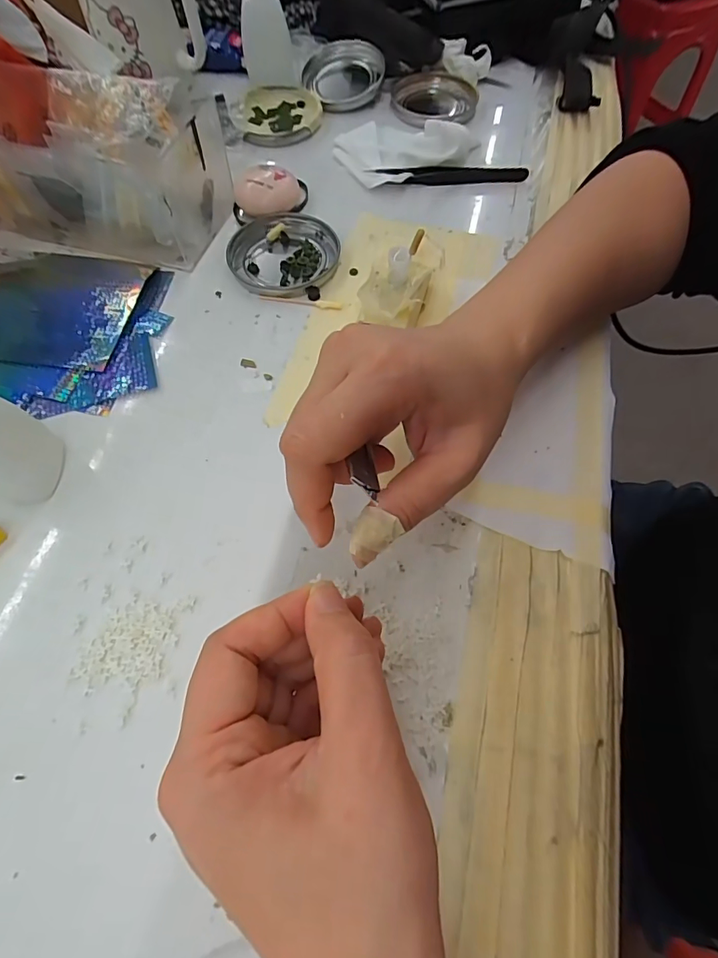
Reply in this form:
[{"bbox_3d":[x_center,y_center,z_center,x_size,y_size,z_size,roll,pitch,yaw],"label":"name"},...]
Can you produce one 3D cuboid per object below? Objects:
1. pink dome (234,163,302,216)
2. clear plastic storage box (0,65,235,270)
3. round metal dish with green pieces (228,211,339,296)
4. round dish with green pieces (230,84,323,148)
[{"bbox_3d":[-0.071,-0.219,0.344,0.047,0.024,0.037,7,64,3],"label":"pink dome"},{"bbox_3d":[-0.195,-0.222,0.321,0.181,0.070,0.098,16,65,7],"label":"clear plastic storage box"},{"bbox_3d":[-0.054,-0.163,0.327,0.078,0.009,0.076,0,64,0],"label":"round metal dish with green pieces"},{"bbox_3d":[-0.075,-0.331,0.406,0.078,0.010,0.086,-22,66,-11],"label":"round dish with green pieces"}]

